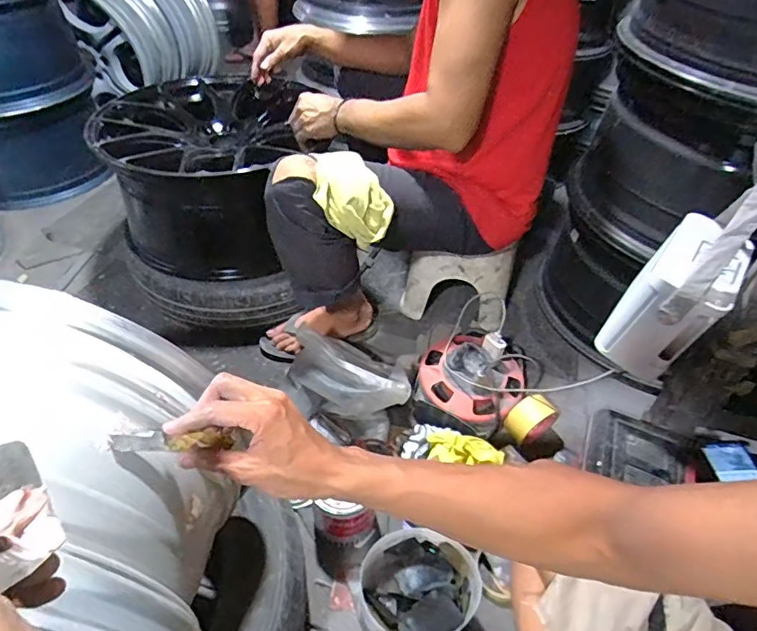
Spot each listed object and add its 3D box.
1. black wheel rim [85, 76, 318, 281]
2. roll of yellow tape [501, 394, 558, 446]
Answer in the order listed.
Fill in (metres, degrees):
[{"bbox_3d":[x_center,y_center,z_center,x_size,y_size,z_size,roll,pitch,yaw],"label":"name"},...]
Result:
[{"bbox_3d":[-0.386,-0.334,1.086,0.395,0.215,0.403,1,46,-4],"label":"black wheel rim"},{"bbox_3d":[0.300,0.196,0.951,0.105,0.095,0.057,-28,54,-28],"label":"roll of yellow tape"}]

